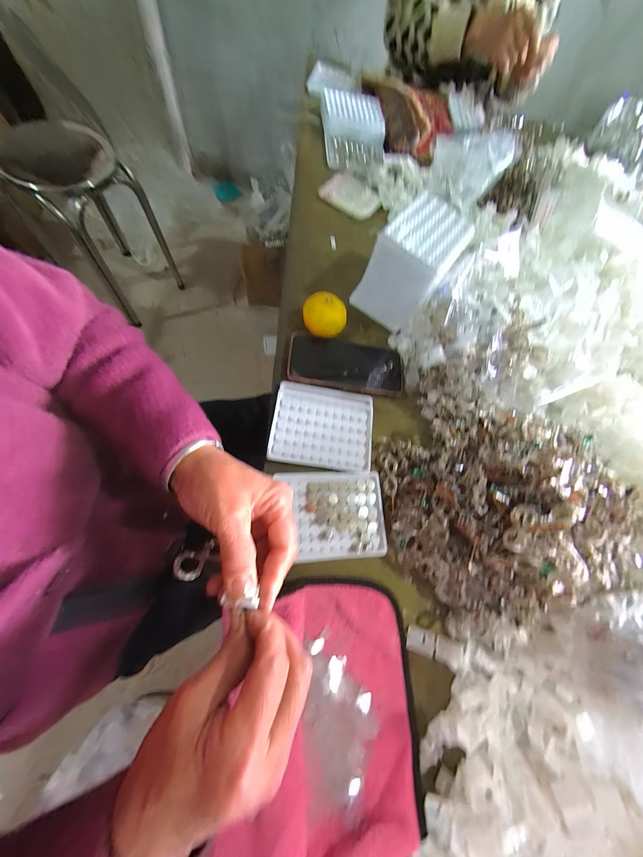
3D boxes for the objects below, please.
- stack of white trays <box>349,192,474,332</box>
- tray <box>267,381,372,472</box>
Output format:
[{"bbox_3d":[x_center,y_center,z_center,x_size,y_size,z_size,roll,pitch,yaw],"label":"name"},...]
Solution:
[{"bbox_3d":[0.132,-0.241,0.416,0.099,0.115,0.126,37,68,5],"label":"stack of white trays"},{"bbox_3d":[0.002,-0.004,0.358,0.128,0.008,0.112,8,70,-7],"label":"tray"}]

